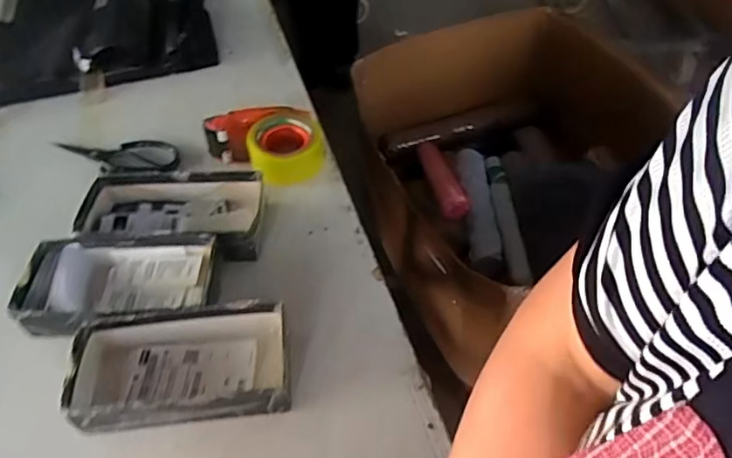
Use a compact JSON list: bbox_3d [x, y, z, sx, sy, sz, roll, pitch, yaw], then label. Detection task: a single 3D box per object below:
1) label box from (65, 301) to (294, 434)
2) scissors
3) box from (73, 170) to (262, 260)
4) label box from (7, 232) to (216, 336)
[{"bbox_3d":[-0.191,0.143,0.590,0.217,0.052,0.112,-4,47,-3],"label":"label box"},{"bbox_3d":[-0.389,-0.109,0.862,0.196,0.021,0.076,4,47,5],"label":"scissors"},{"bbox_3d":[-0.253,-0.019,0.741,0.245,0.051,0.125,5,48,6],"label":"box"},{"bbox_3d":[-0.286,0.070,0.660,0.217,0.050,0.111,-1,47,0],"label":"label box"}]

